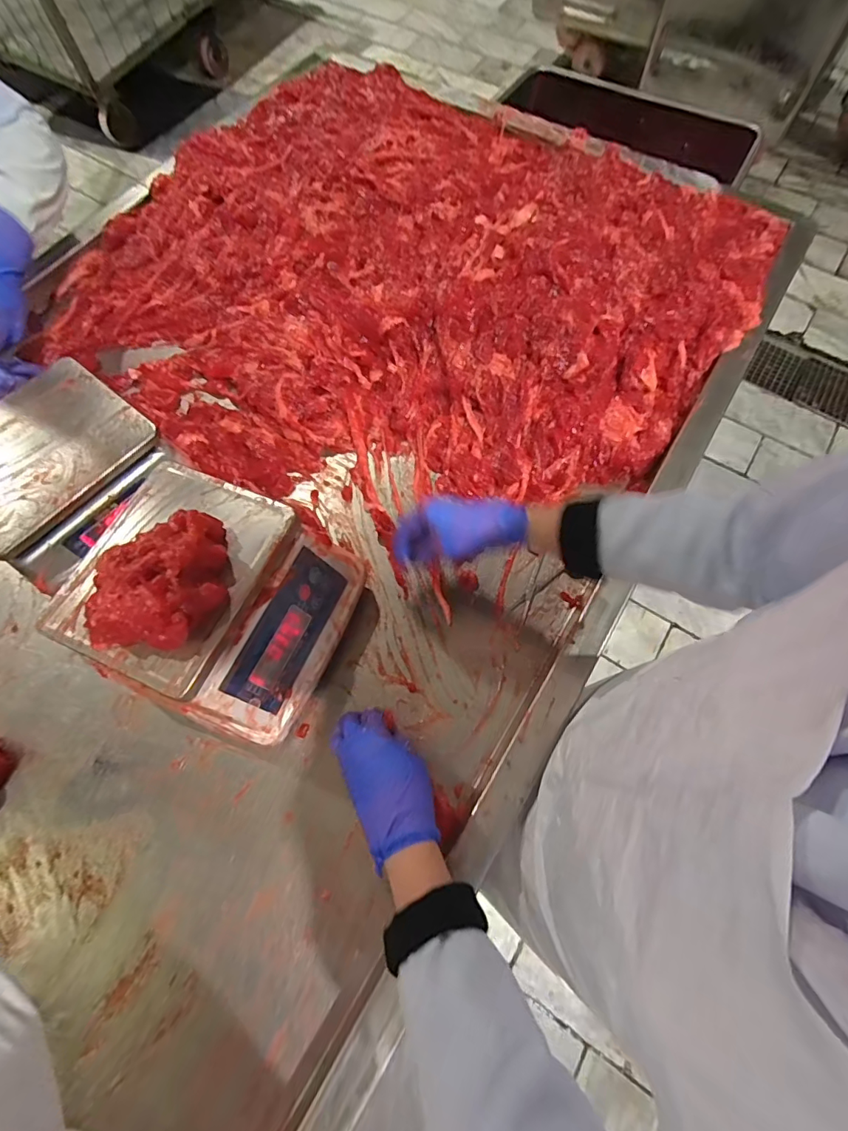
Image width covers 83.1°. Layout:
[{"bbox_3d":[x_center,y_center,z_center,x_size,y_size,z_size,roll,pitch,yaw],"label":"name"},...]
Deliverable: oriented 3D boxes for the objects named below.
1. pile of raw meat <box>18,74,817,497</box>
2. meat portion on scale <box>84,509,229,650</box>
[{"bbox_3d":[-0.021,-0.459,0.757,0.936,0.093,0.859,33,73,12],"label":"pile of raw meat"},{"bbox_3d":[-0.244,0.012,0.432,0.113,0.039,0.120,-10,69,-3],"label":"meat portion on scale"}]

